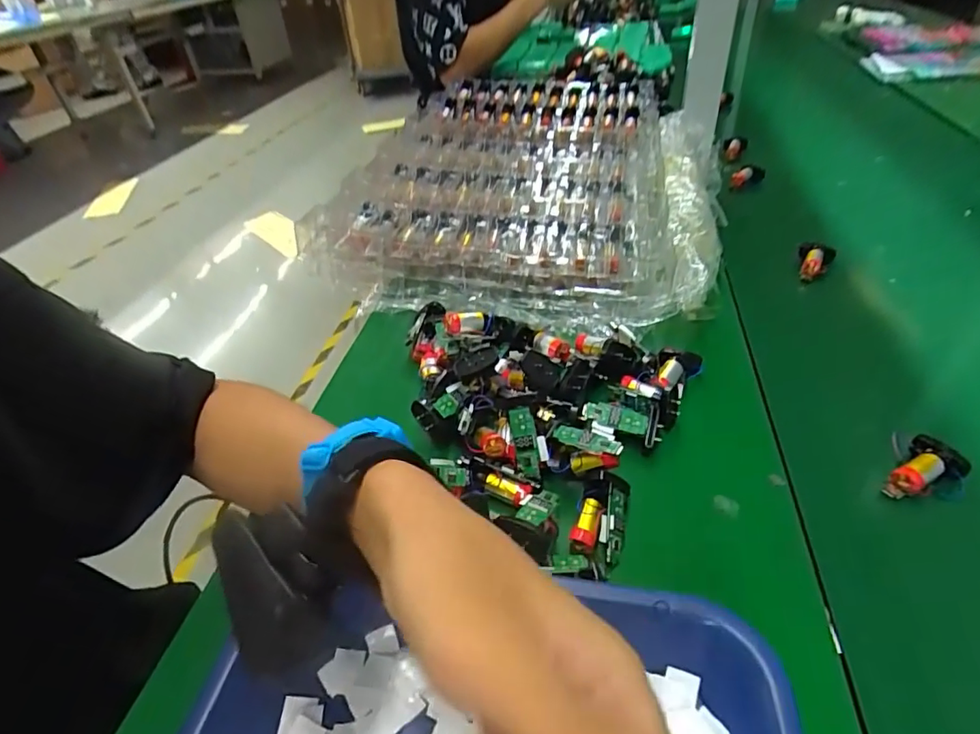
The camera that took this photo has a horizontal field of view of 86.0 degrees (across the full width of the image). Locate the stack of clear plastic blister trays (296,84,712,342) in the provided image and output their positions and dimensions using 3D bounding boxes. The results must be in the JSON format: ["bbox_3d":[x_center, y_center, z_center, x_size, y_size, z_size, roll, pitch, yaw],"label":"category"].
[{"bbox_3d":[0.072,-0.249,0.621,0.361,0.066,0.517,6,42,15],"label":"stack of clear plastic blister trays"}]

